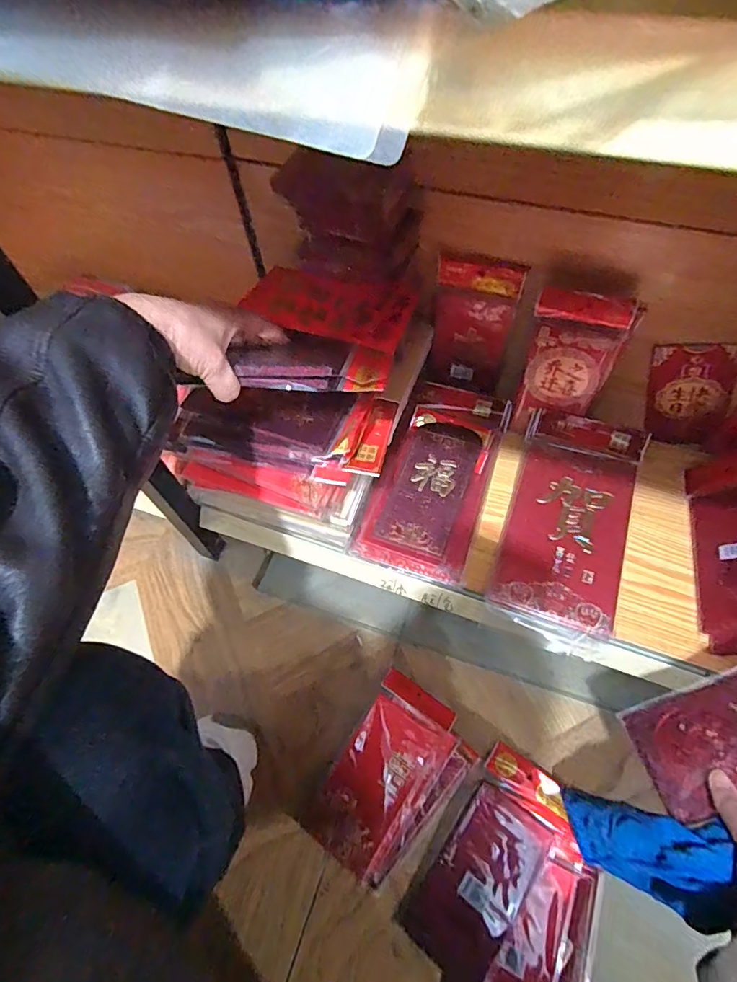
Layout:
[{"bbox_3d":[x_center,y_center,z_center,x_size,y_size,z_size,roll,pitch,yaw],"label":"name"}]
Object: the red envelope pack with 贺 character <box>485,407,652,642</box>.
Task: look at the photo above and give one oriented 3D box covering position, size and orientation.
[{"bbox_3d":[0.237,0.027,0.572,0.129,0.032,0.259,17,63,13],"label":"red envelope pack with 贺 character"}]

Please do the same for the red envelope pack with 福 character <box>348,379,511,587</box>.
[{"bbox_3d":[0.087,-0.026,0.616,0.130,0.035,0.271,16,63,12],"label":"red envelope pack with 福 character"}]

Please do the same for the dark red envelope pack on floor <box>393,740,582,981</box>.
[{"bbox_3d":[0.136,0.398,0.517,0.112,0.022,0.211,33,68,20],"label":"dark red envelope pack on floor"}]

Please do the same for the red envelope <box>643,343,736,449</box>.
[{"bbox_3d":[0.387,-0.113,0.592,0.086,0.147,0.012,5,49,24],"label":"red envelope"}]

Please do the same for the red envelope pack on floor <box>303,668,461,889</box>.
[{"bbox_3d":[0.021,0.330,0.576,0.106,0.017,0.199,28,66,18],"label":"red envelope pack on floor"}]

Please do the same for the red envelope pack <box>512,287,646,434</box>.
[{"bbox_3d":[0.239,-0.142,0.582,0.102,0.188,0.020,15,48,15],"label":"red envelope pack"}]

